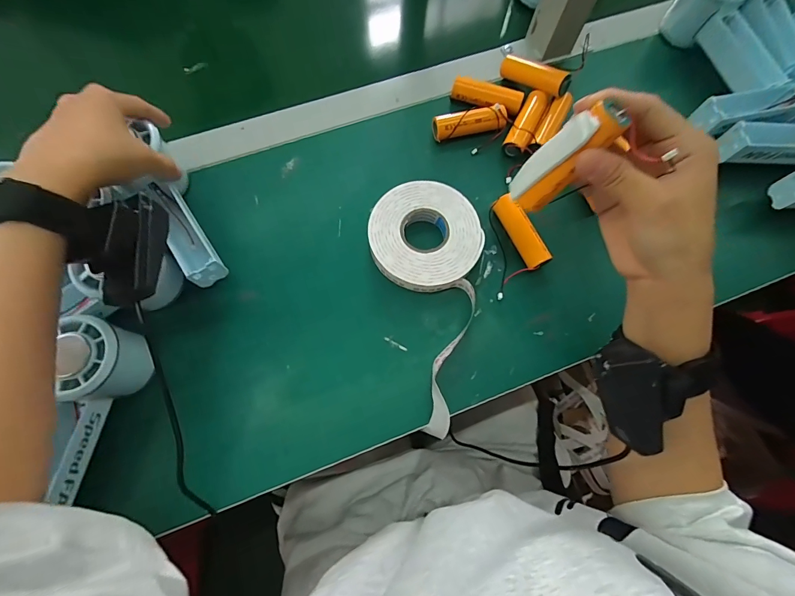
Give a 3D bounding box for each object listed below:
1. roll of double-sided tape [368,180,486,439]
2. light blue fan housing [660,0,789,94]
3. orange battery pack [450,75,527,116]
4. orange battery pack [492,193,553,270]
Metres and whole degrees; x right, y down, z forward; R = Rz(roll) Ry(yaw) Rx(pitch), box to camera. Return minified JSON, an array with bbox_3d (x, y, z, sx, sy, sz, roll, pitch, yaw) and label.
[{"bbox_3d":[0.039,-0.002,0.319,0.096,0.024,0.211,-13,73,-5],"label":"roll of double-sided tape"},{"bbox_3d":[0.351,-0.277,0.387,0.049,0.056,0.150,-19,74,-7],"label":"light blue fan housing"},{"bbox_3d":[0.091,-0.205,0.375,0.071,0.016,0.020,16,73,4],"label":"orange battery pack"},{"bbox_3d":[0.112,-0.060,0.337,0.020,0.023,0.071,-24,75,-8],"label":"orange battery pack"}]

